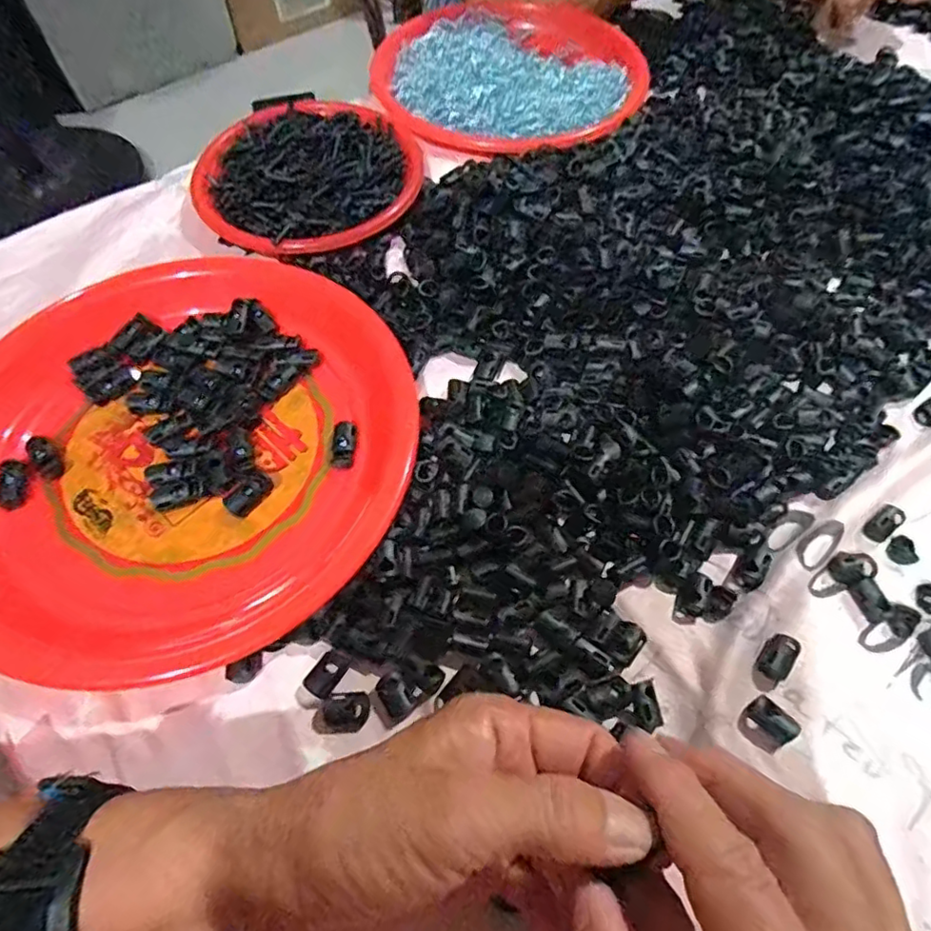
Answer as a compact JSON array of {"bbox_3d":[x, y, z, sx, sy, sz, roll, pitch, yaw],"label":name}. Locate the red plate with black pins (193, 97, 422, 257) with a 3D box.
[{"bbox_3d":[-0.114,-0.214,0.434,0.154,0.025,0.149,-1,62,1],"label":"red plate with black pins"}]

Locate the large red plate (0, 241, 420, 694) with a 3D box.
[{"bbox_3d":[-0.161,-0.028,0.333,0.251,0.019,0.285,-12,62,-4],"label":"large red plate"}]

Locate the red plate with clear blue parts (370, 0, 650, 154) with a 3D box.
[{"bbox_3d":[0.035,-0.330,0.497,0.218,0.025,0.207,-1,62,1],"label":"red plate with clear blue parts"}]

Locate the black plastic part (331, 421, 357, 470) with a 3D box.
[{"bbox_3d":[-0.068,-0.012,0.333,0.013,0.006,0.028,-1,62,1],"label":"black plastic part"}]

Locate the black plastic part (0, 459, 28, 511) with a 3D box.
[{"bbox_3d":[-0.252,0.010,0.329,0.015,0.006,0.028,-12,62,-4],"label":"black plastic part"}]

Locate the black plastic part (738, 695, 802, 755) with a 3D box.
[{"bbox_3d":[0.134,0.115,0.261,0.019,0.008,0.018,37,69,19],"label":"black plastic part"}]

